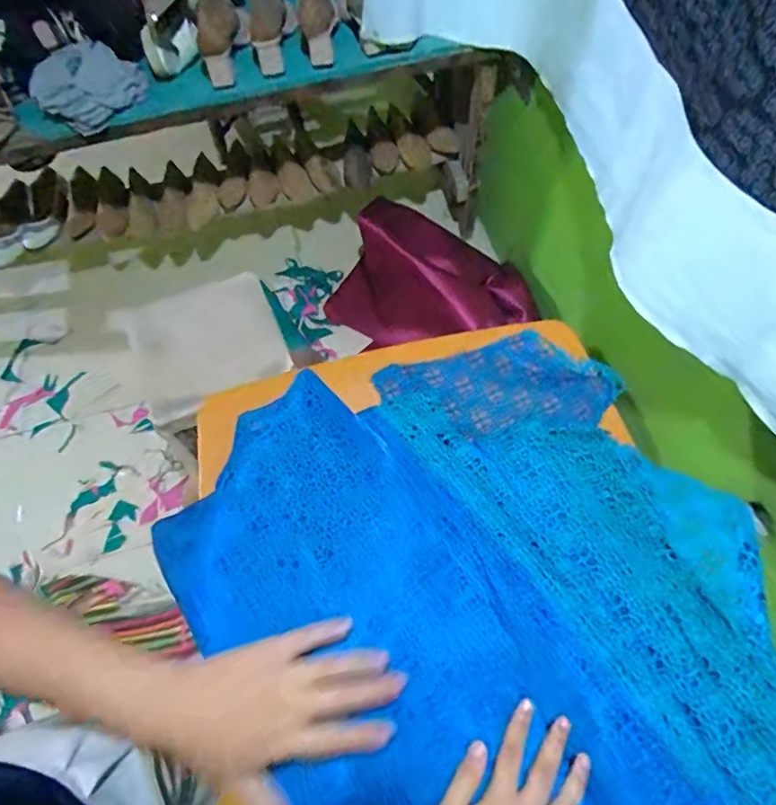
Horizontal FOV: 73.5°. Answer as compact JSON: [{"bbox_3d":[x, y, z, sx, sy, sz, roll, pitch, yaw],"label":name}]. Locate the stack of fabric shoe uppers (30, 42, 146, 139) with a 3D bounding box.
[{"bbox_3d":[-0.586,-0.617,1.014,0.162,0.080,0.193,40,74,19],"label":"stack of fabric shoe uppers"}]

